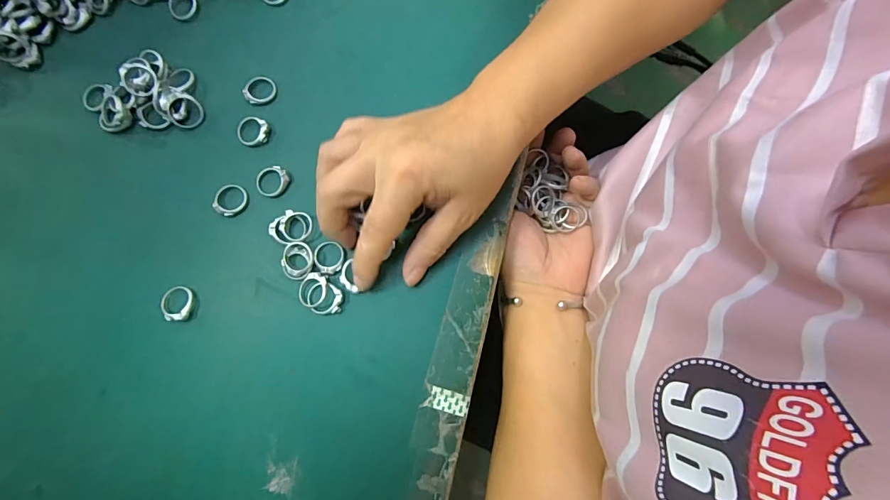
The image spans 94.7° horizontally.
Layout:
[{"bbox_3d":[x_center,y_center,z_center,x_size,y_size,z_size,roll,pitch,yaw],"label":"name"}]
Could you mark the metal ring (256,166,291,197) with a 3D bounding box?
[{"bbox_3d":[-0.114,-0.046,0.271,0.021,0.004,0.020,0,80,-1],"label":"metal ring"}]

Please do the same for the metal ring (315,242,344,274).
[{"bbox_3d":[-0.075,0.005,0.263,0.020,0.005,0.019,0,80,-1],"label":"metal ring"}]

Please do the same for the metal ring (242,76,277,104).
[{"bbox_3d":[-0.128,-0.112,0.283,0.021,0.004,0.020,0,80,-1],"label":"metal ring"}]

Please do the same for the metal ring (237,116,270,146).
[{"bbox_3d":[-0.130,-0.081,0.277,0.022,0.005,0.020,0,80,-1],"label":"metal ring"}]

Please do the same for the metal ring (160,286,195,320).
[{"bbox_3d":[-0.168,0.033,0.257,0.020,0.007,0.021,0,80,-1],"label":"metal ring"}]

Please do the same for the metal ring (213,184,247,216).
[{"bbox_3d":[-0.141,-0.033,0.269,0.021,0.005,0.021,0,80,-1],"label":"metal ring"}]

